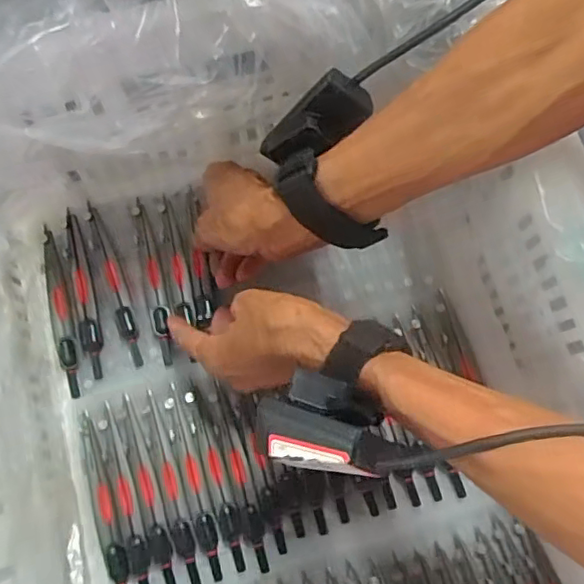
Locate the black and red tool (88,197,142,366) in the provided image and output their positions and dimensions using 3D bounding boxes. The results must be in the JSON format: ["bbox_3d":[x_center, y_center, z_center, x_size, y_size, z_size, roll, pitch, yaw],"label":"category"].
[{"bbox_3d":[-0.133,-0.008,0.427,0.013,0.008,0.131,-19,77,-5],"label":"black and red tool"}]

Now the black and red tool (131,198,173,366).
[{"bbox_3d":[-0.104,-0.010,0.428,0.013,0.009,0.130,-13,75,-4],"label":"black and red tool"}]

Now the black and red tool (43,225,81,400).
[{"bbox_3d":[-0.172,0.013,0.425,0.013,0.009,0.128,-14,76,-4],"label":"black and red tool"}]

